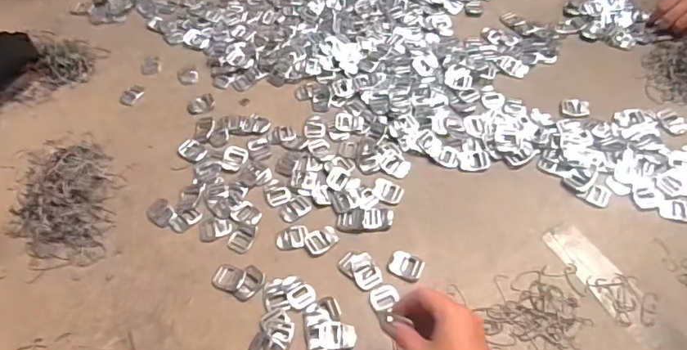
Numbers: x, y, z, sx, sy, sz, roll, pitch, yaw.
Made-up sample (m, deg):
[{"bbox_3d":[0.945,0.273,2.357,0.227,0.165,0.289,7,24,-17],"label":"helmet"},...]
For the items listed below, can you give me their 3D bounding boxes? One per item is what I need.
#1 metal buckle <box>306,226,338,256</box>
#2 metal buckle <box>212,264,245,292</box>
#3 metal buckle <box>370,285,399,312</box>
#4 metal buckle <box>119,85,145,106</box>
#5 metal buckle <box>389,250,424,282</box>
[{"bbox_3d":[-0.026,0.078,0.614,0.038,0.004,0.031,-21,55,-10],"label":"metal buckle"},{"bbox_3d":[-0.132,0.118,0.592,0.038,0.004,0.030,13,56,13],"label":"metal buckle"},{"bbox_3d":[0.045,0.135,0.567,0.030,0.004,0.028,-16,55,-6],"label":"metal buckle"},{"bbox_3d":[-0.320,-0.122,0.776,0.030,0.004,0.040,22,59,19],"label":"metal buckle"},{"bbox_3d":[0.072,0.104,0.589,0.038,0.004,0.031,22,59,19],"label":"metal buckle"}]

